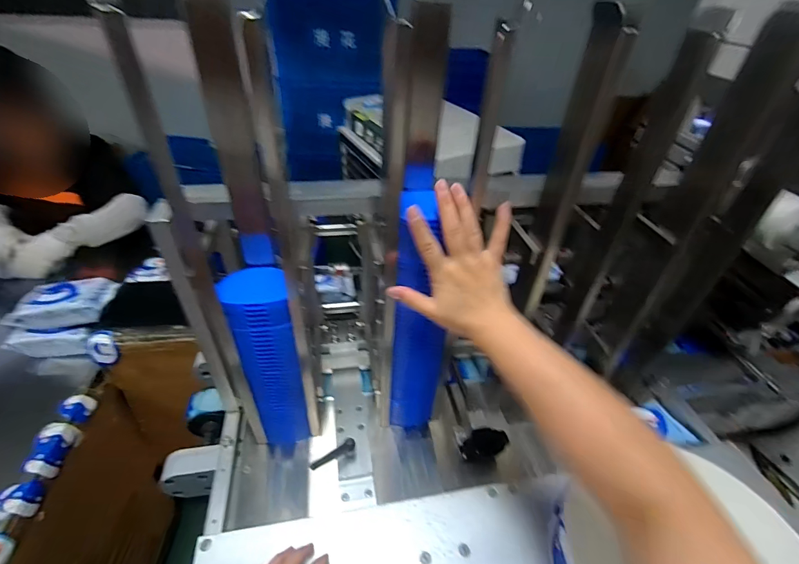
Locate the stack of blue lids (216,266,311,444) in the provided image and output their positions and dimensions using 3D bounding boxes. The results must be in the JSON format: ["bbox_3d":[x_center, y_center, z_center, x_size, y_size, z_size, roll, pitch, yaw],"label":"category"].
[{"bbox_3d":[-0.176,0.121,0.536,0.071,0.321,0.056,-9,40,-15],"label":"stack of blue lids"}]

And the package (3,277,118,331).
[{"bbox_3d":[-0.828,0.043,0.950,0.203,0.062,0.144,-4,39,-10],"label":"package"}]

